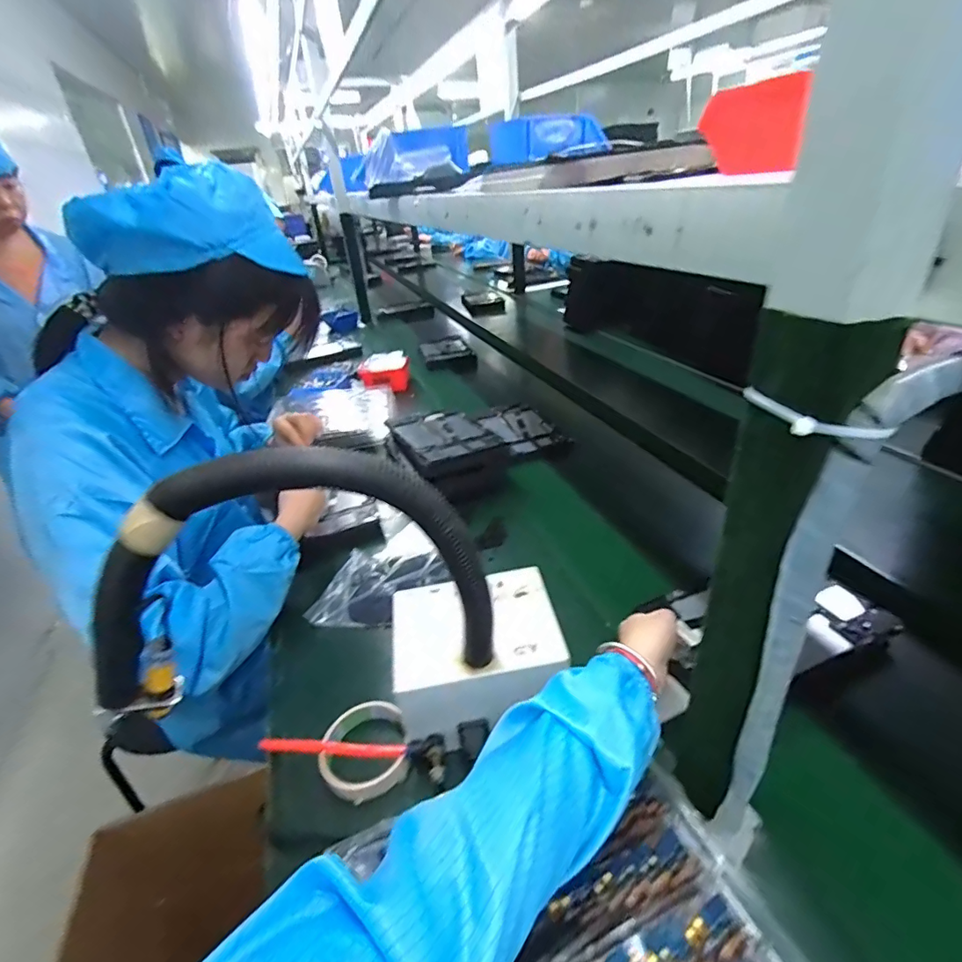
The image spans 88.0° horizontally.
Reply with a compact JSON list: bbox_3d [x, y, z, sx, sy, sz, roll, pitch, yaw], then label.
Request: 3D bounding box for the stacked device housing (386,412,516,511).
[{"bbox_3d":[-0.071,-0.059,0.920,0.161,0.077,0.237,-18,35,-20],"label":"stacked device housing"}]

